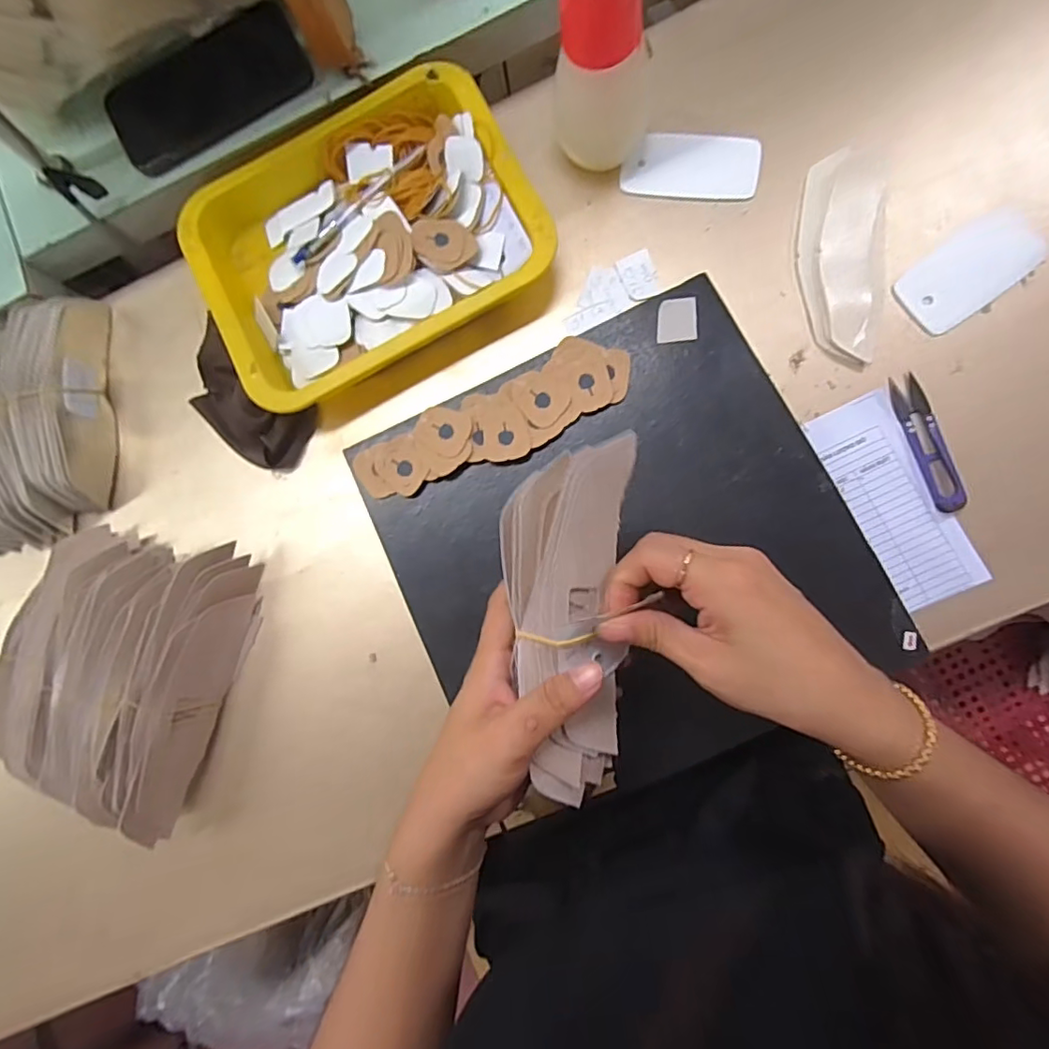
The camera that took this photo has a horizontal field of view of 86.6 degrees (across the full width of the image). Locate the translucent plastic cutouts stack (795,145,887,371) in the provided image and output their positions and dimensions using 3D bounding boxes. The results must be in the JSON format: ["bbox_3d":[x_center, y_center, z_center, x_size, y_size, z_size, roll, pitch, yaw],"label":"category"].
[{"bbox_3d":[0.234,-0.201,0.410,0.060,0.013,0.163,5,85,7],"label":"translucent plastic cutouts stack"}]

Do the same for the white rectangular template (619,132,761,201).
[{"bbox_3d":[0.130,-0.281,0.435,0.102,0.006,0.052,8,89,8],"label":"white rectangular template"}]

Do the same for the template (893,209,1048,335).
[{"bbox_3d":[0.322,-0.184,0.402,0.102,0.007,0.052,-37,82,2],"label":"template"}]

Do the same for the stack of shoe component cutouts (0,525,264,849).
[{"bbox_3d":[-0.304,0.102,0.411,0.157,0.068,0.196,18,87,8],"label":"stack of shoe component cutouts"}]

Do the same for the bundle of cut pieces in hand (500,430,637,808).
[{"bbox_3d":[0.021,0.050,0.302,0.065,0.049,0.185,-7,100,-34],"label":"bundle of cut pieces in hand"}]

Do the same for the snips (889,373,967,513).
[{"bbox_3d":[0.286,-0.058,0.393,0.023,0.009,0.099,-18,83,5],"label":"snips"}]

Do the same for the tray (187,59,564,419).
[{"bbox_3d":[-0.124,-0.222,0.430,0.251,0.037,0.198,-28,82,3],"label":"tray"}]

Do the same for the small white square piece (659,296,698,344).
[{"bbox_3d":[0.111,-0.148,0.403,0.027,0.004,0.031,-2,86,13],"label":"small white square piece"}]

